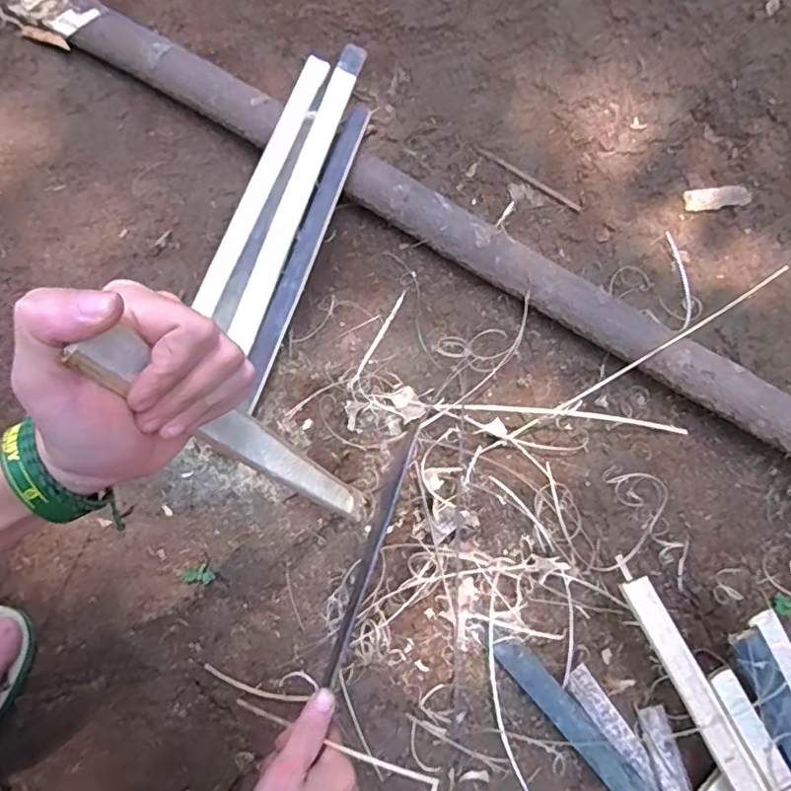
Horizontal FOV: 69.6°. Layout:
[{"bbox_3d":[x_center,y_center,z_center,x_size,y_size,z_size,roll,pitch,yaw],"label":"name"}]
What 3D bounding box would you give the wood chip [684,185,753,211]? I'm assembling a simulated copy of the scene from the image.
[{"bbox_3d":[0.419,-0.258,0.739,0.081,0.011,0.028,-4,76,-2],"label":"wood chip"}]

